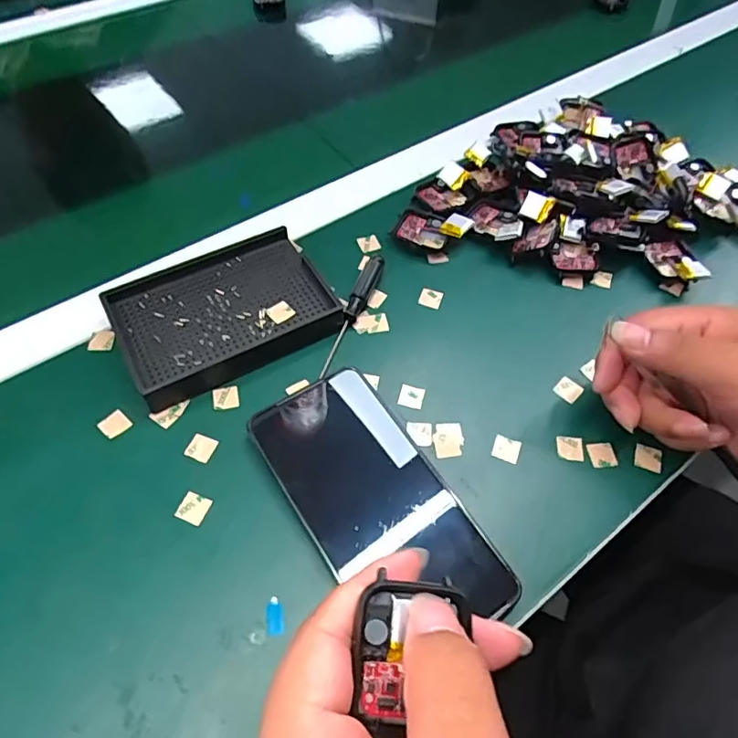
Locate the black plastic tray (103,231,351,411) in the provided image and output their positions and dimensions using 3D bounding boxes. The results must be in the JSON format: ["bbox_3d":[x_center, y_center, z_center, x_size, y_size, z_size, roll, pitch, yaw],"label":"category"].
[{"bbox_3d":[-0.098,-0.039,0.360,0.134,0.021,0.097,-24,62,-17],"label":"black plastic tray"}]

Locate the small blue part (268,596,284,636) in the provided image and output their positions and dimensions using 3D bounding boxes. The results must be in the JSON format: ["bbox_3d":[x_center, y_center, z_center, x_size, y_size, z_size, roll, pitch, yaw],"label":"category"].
[{"bbox_3d":[-0.047,0.123,0.266,0.008,0.004,0.018,-6,58,-6],"label":"small blue part"}]

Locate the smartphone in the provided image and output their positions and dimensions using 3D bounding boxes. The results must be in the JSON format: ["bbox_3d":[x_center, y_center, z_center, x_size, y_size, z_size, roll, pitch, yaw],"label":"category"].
[{"bbox_3d":[0.003,0.073,0.295,0.079,0.016,0.160,-31,64,-20],"label":"smartphone"}]

